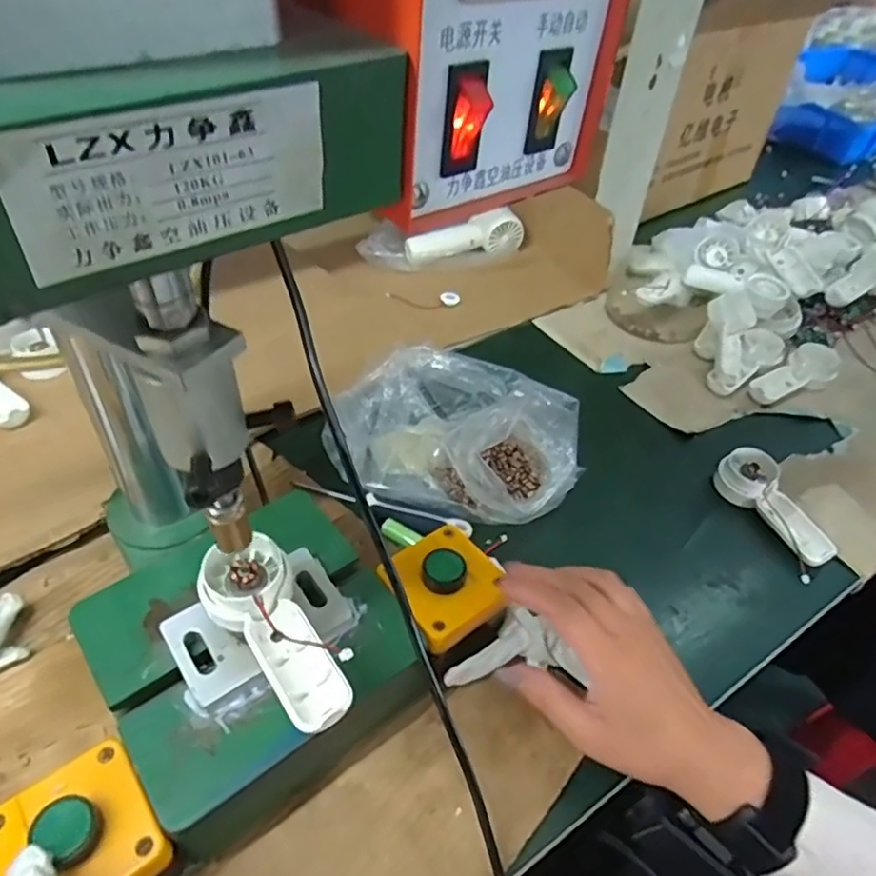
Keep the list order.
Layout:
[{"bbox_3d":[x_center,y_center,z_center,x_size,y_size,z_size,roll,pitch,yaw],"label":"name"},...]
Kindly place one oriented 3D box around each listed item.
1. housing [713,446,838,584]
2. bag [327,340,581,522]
[{"bbox_3d":[0.282,0.057,0.524,0.044,0.032,0.109,-17,49,-20],"label":"housing"},{"bbox_3d":[0.016,-0.008,0.538,0.202,0.067,0.144,14,46,10],"label":"bag"}]

